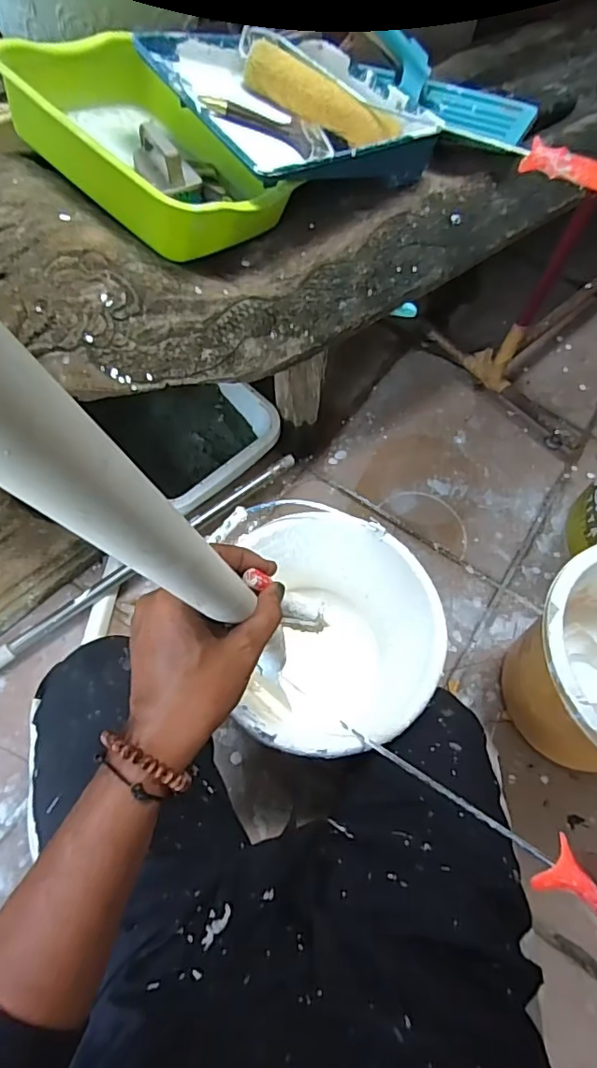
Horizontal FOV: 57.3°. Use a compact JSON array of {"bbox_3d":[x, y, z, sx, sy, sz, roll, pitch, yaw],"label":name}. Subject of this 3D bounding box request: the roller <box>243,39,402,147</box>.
[{"bbox_3d":[0.036,-0.619,0.779,0.230,0.050,0.057,19,64,-13],"label":"roller"}]

